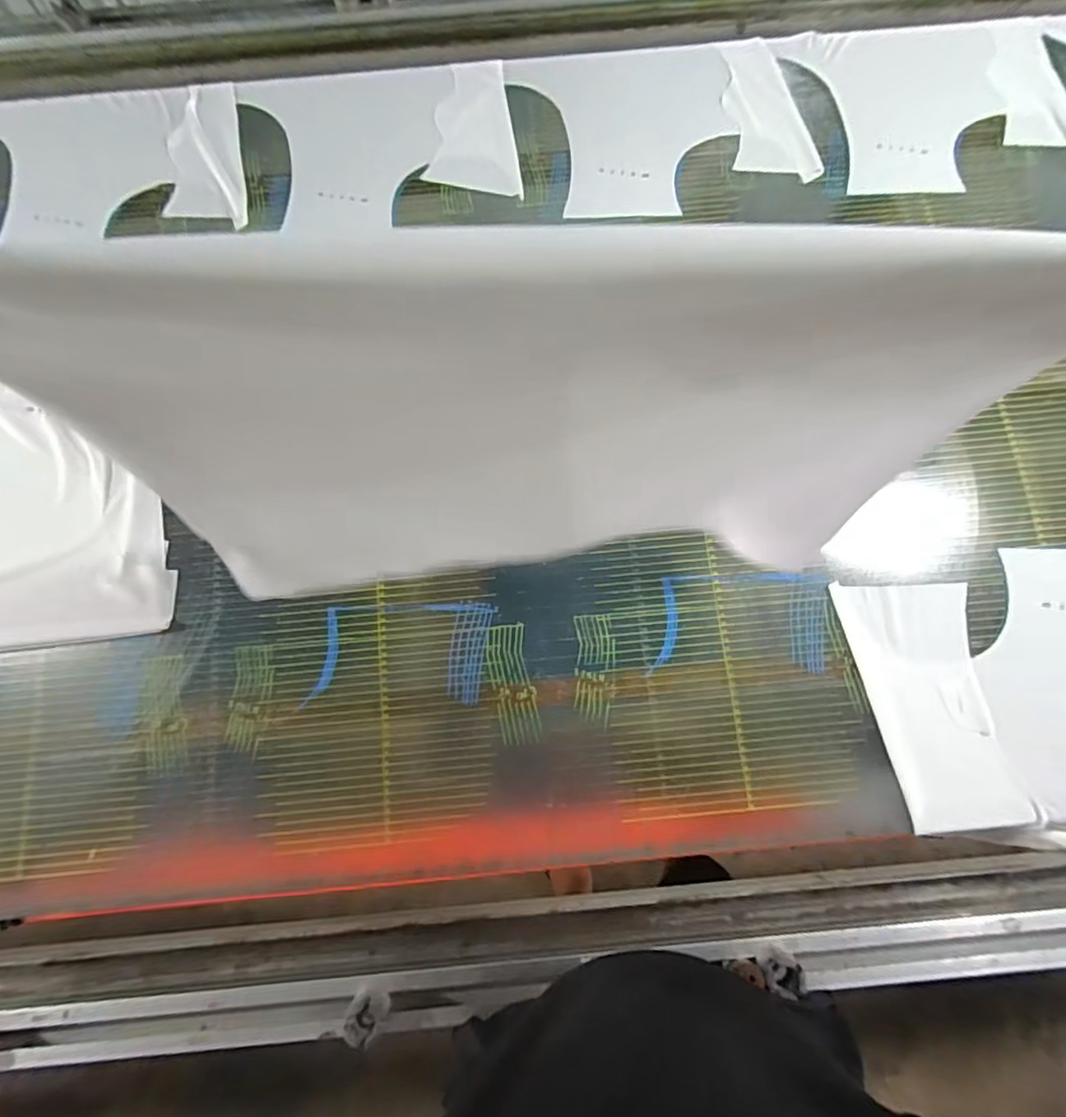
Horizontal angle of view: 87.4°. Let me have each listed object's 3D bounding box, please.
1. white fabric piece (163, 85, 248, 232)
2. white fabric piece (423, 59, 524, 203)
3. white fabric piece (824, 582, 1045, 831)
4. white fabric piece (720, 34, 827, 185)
[{"bbox_3d":[-0.487,-0.596,0.833,0.113,0.029,0.284,-11,79,-3],"label":"white fabric piece"},{"bbox_3d":[-0.095,-0.629,0.821,0.126,0.011,0.250,-7,78,-2],"label":"white fabric piece"},{"bbox_3d":[0.434,0.156,0.608,0.140,0.007,0.261,-6,78,-2],"label":"white fabric piece"},{"bbox_3d":[0.332,-0.658,0.812,0.106,0.011,0.265,-9,79,-2],"label":"white fabric piece"}]

